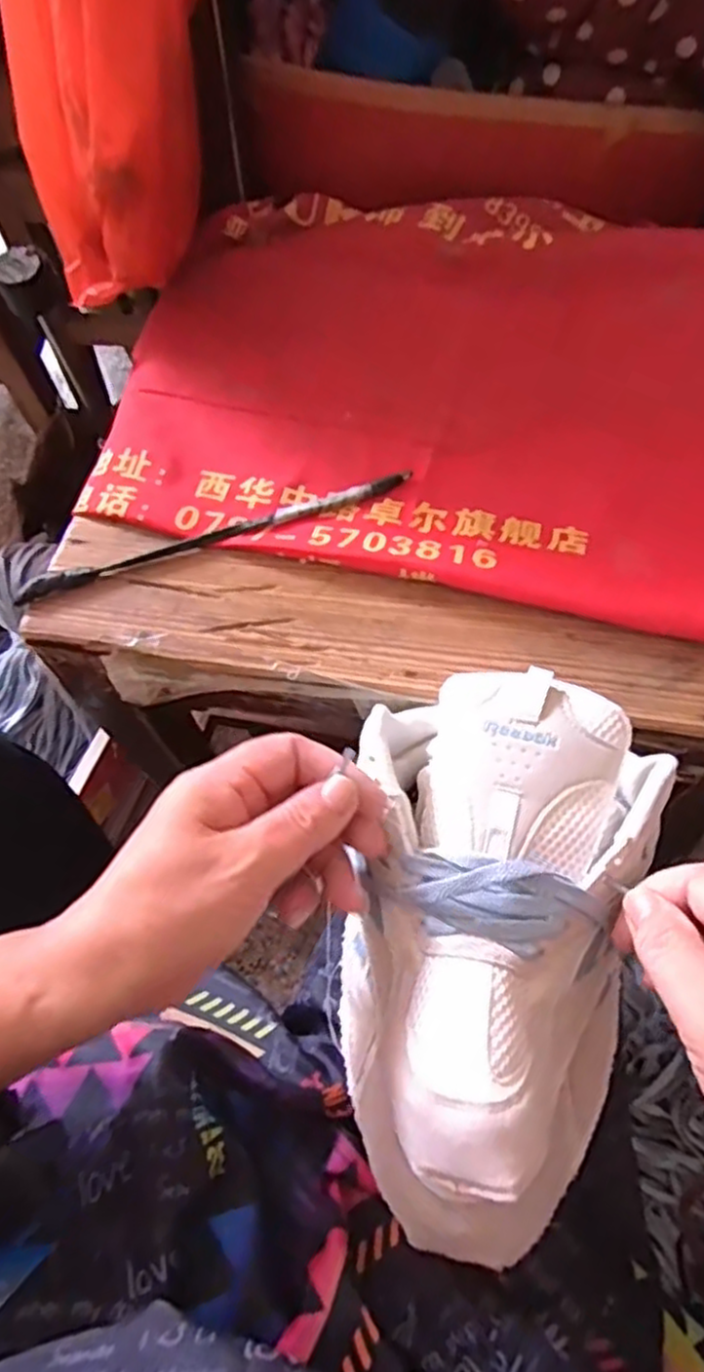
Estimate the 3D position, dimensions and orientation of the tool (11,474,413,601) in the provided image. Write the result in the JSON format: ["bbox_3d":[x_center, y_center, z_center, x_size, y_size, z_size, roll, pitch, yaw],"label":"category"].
[{"bbox_3d":[-0.075,-0.087,0.418,0.223,0.008,0.011,-19,67,-6],"label":"tool"}]

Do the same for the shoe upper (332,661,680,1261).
[{"bbox_3d":[0.059,0.112,0.314,0.123,0.105,0.230,7,81,5],"label":"shoe upper"}]

